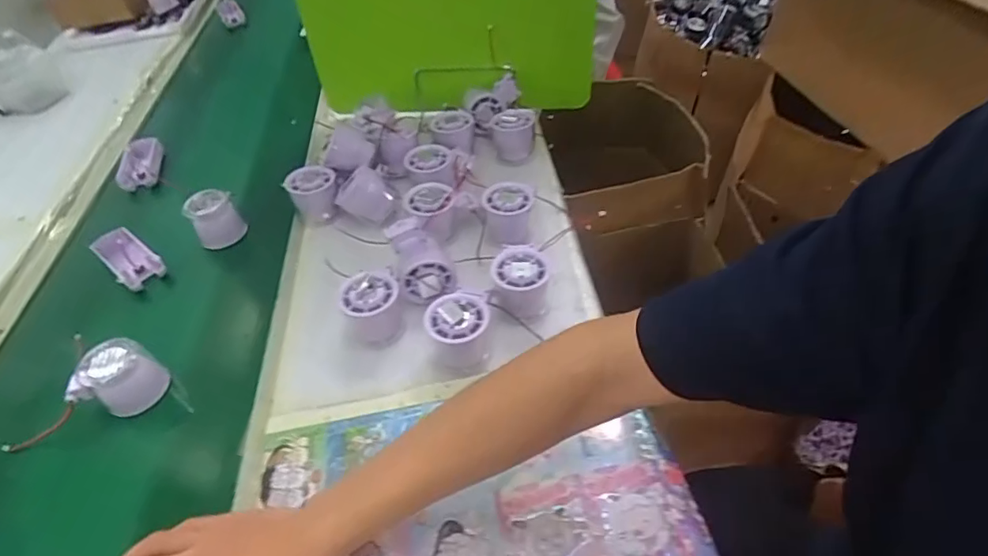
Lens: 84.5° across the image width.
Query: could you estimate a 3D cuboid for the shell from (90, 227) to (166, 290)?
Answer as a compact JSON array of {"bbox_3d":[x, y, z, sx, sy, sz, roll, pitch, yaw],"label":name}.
[{"bbox_3d":[-0.442,-0.028,0.655,0.086,0.036,0.049,32,58,32],"label":"shell"}]

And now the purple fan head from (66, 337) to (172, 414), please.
[{"bbox_3d":[-0.362,0.098,0.524,0.047,0.059,0.064,18,50,22],"label":"purple fan head"}]

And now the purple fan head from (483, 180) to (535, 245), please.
[{"bbox_3d":[0.016,-0.072,0.622,0.057,0.056,0.055,-3,46,3],"label":"purple fan head"}]

